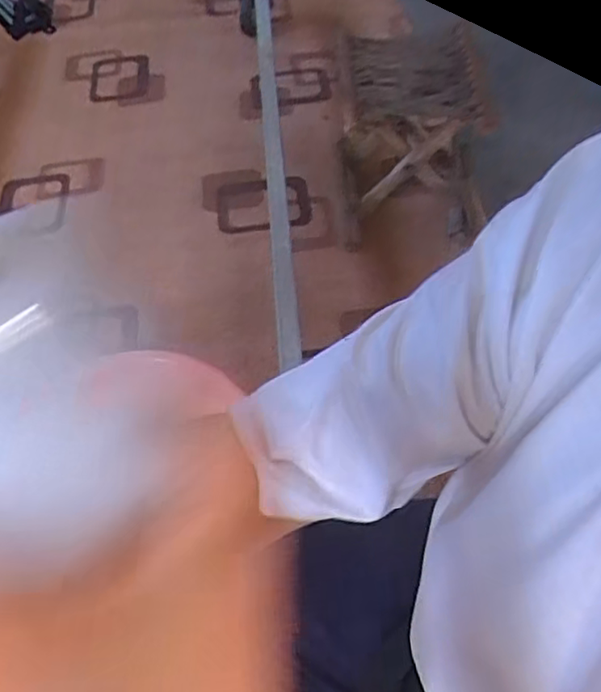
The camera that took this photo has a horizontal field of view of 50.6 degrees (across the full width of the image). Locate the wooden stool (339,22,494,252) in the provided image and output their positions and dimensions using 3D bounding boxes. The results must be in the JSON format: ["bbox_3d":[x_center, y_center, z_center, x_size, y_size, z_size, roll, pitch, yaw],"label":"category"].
[{"bbox_3d":[0.190,-0.388,1.145,0.238,0.289,0.296,1,55,3],"label":"wooden stool"}]

